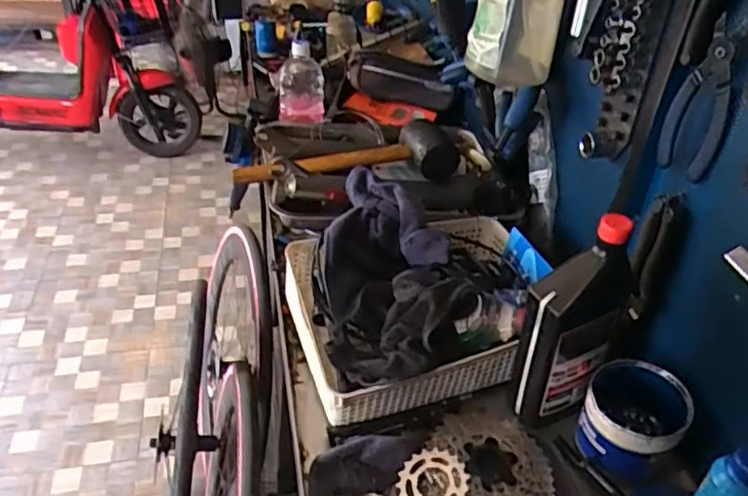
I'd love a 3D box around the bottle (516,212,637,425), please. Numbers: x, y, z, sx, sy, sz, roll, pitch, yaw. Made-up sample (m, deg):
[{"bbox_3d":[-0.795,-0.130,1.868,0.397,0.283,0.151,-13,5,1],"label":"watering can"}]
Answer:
[{"bbox_3d":[0.212,0.082,0.680,0.100,0.236,0.061,-20,42,-28],"label":"bottle"}]

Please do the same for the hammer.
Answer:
[{"bbox_3d":[-0.042,-0.128,0.951,0.332,0.081,0.106,-9,38,-16],"label":"hammer"}]

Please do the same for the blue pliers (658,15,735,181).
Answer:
[{"bbox_3d":[0.323,-0.143,0.629,0.009,0.158,0.066,-22,45,-26],"label":"blue pliers"}]

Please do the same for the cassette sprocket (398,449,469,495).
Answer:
[{"bbox_3d":[0.061,0.246,0.662,0.069,0.004,0.069,-5,50,6],"label":"cassette sprocket"}]

